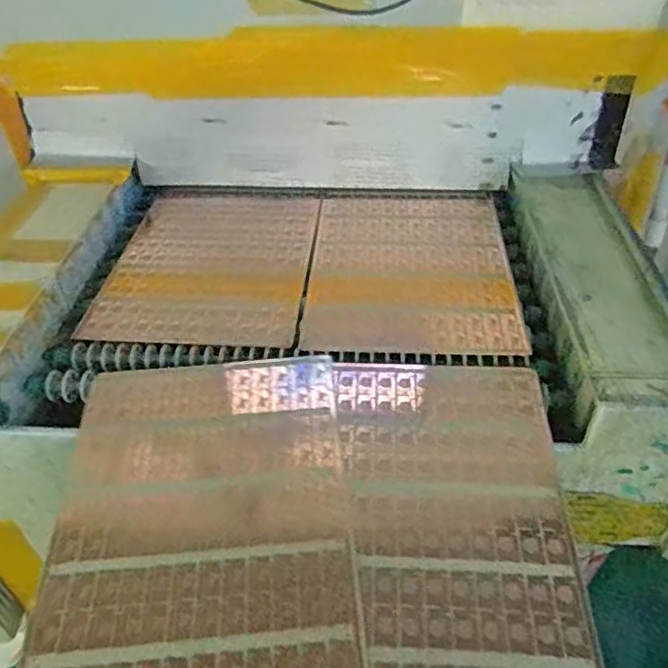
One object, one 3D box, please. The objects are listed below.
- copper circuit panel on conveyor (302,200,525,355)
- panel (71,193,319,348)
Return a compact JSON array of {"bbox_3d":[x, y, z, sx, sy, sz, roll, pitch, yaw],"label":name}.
[{"bbox_3d":[0.120,-0.119,0.951,0.297,0.008,0.411,2,43,4],"label":"copper circuit panel on conveyor"},{"bbox_3d":[-0.191,-0.126,0.967,0.297,0.010,0.395,2,43,4],"label":"panel"}]

